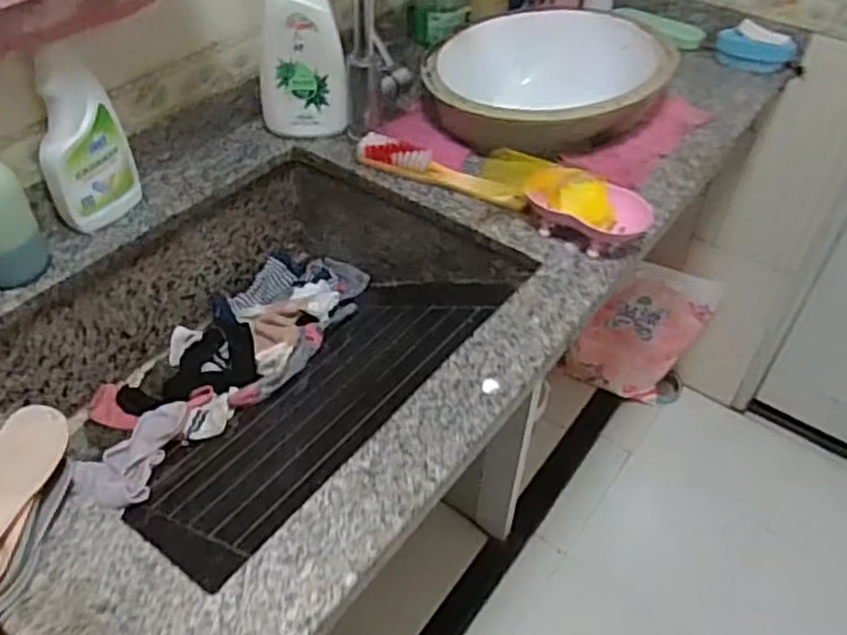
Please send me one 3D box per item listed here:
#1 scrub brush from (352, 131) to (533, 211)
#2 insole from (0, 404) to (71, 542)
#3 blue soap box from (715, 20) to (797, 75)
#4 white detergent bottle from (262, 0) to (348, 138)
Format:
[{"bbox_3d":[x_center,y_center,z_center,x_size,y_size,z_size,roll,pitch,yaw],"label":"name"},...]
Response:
[{"bbox_3d":[0.022,-0.189,0.924,0.240,0.033,0.037,20,48,18],"label":"scrub brush"},{"bbox_3d":[-0.333,0.131,0.566,0.055,0.012,0.141,28,44,-8],"label":"insole"},{"bbox_3d":[0.544,-0.443,1.184,0.119,0.041,0.083,27,50,23],"label":"blue soap box"},{"bbox_3d":[-0.163,-0.359,0.920,0.116,0.256,0.055,0,45,-2],"label":"white detergent bottle"}]

